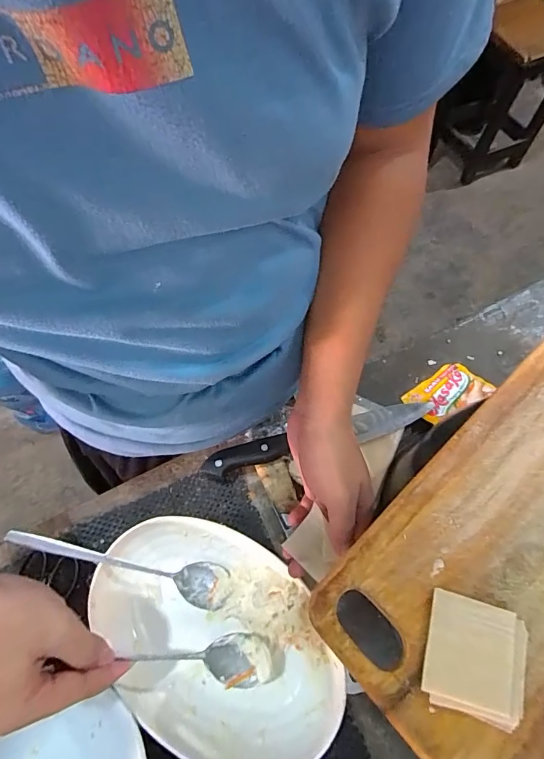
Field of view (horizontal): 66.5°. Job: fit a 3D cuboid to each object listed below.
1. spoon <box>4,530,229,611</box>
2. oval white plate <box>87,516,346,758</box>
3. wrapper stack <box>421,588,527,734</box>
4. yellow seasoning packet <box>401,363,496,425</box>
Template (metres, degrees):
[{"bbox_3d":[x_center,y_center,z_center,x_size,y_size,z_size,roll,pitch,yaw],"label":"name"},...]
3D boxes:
[{"bbox_3d":[-0.133,0.168,0.378,0.195,0.025,0.037,23,65,-15],"label":"spoon"},{"bbox_3d":[-0.051,0.226,0.370,0.226,0.052,0.154,26,68,12],"label":"oval white plate"},{"bbox_3d":[0.121,0.164,0.246,0.057,0.009,0.059,15,66,7],"label":"wrapper stack"},{"bbox_3d":[0.201,0.016,0.479,0.083,0.010,0.060,-34,52,-7],"label":"yellow seasoning packet"}]

